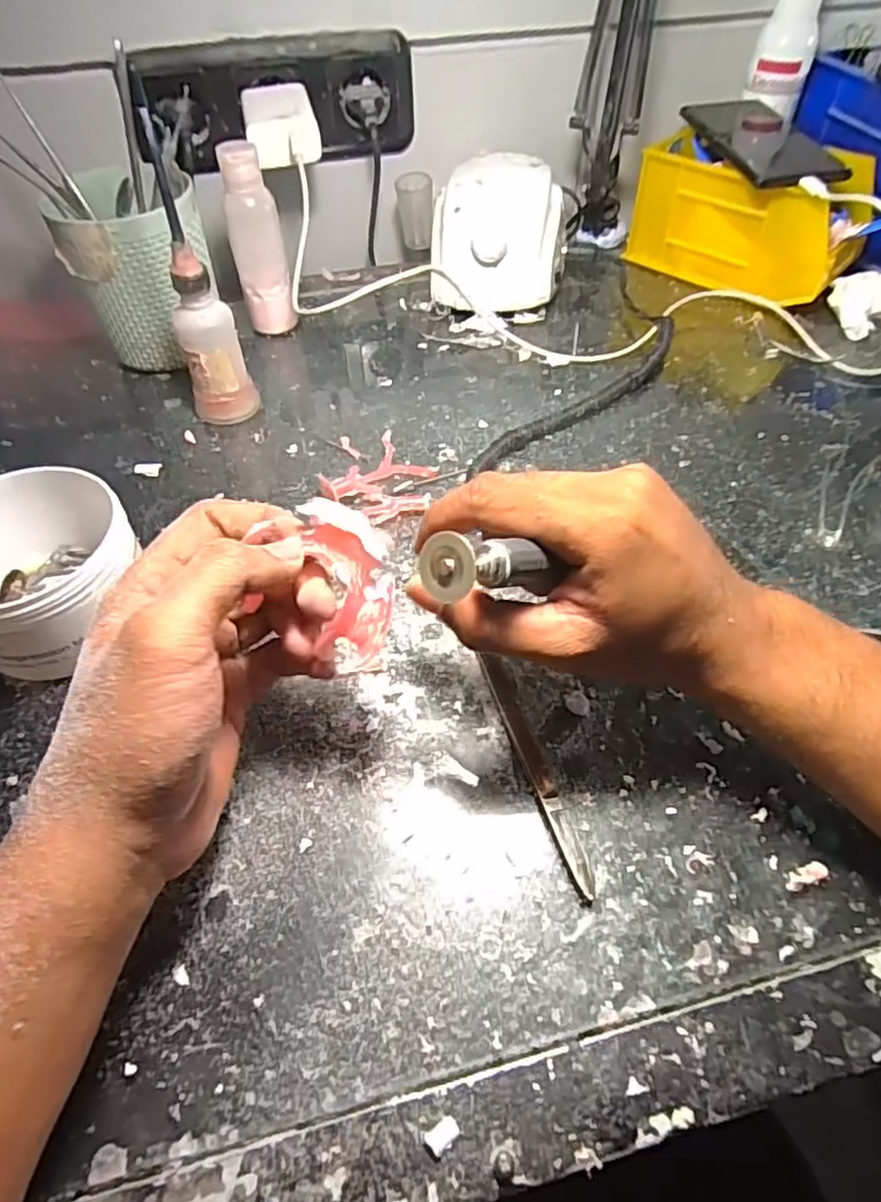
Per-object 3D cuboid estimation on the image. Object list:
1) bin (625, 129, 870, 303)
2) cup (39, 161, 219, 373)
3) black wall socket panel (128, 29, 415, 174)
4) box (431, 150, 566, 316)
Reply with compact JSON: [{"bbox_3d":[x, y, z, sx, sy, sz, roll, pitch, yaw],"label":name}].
[{"bbox_3d":[0.257,-0.320,0.544,0.105,0.087,0.170,-37,60,-25],"label":"bin"},{"bbox_3d":[-0.211,-0.232,0.461,0.092,0.124,0.080,12,53,10],"label":"cup"},{"bbox_3d":[-0.126,-0.385,0.514,0.217,0.090,0.047,-9,52,-6],"label":"black wall socket panel"},{"bbox_3d":[0.050,-0.300,0.537,0.106,0.080,0.131,5,52,5],"label":"box"}]

